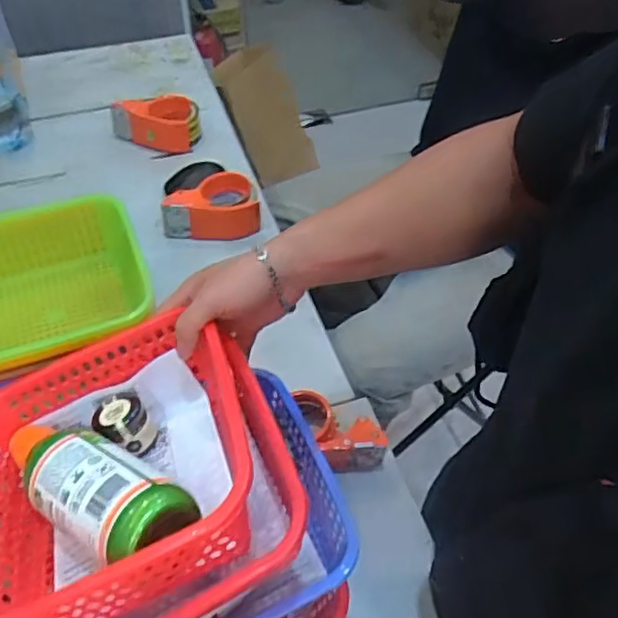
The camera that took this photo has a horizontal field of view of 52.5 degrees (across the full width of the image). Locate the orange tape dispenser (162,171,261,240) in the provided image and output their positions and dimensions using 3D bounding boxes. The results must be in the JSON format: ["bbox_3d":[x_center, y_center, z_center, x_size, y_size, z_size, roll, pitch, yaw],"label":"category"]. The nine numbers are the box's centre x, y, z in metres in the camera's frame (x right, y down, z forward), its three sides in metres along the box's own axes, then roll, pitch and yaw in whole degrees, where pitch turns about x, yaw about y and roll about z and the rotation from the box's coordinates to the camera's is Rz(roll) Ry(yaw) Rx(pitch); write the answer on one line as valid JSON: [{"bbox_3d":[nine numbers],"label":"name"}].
[{"bbox_3d":[-0.150,-0.162,0.963,0.145,0.066,0.071,-1,49,-2],"label":"orange tape dispenser"}]

